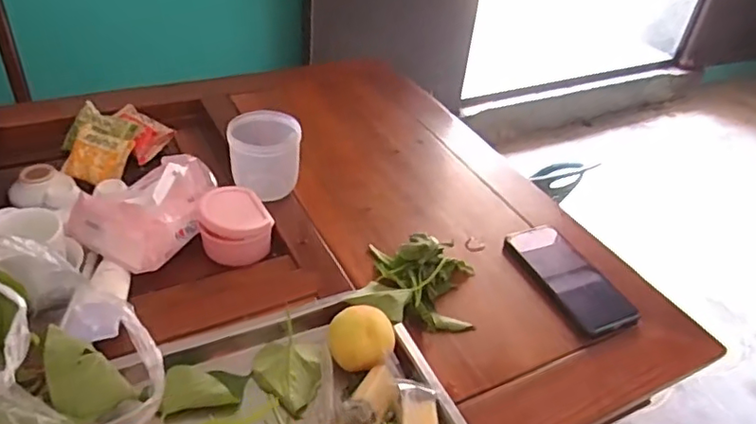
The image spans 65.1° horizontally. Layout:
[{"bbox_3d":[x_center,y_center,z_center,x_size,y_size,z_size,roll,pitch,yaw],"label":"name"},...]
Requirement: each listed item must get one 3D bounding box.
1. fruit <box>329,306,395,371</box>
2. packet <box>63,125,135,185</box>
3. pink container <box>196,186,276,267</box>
[{"bbox_3d":[-0.017,0.123,0.561,0.062,0.047,0.054,8,39,2],"label":"fruit"},{"bbox_3d":[-0.387,-0.079,0.813,0.092,0.018,0.076,13,72,17],"label":"packet"},{"bbox_3d":[-0.169,0.019,0.719,0.088,0.066,0.081,4,39,-3],"label":"pink container"}]

